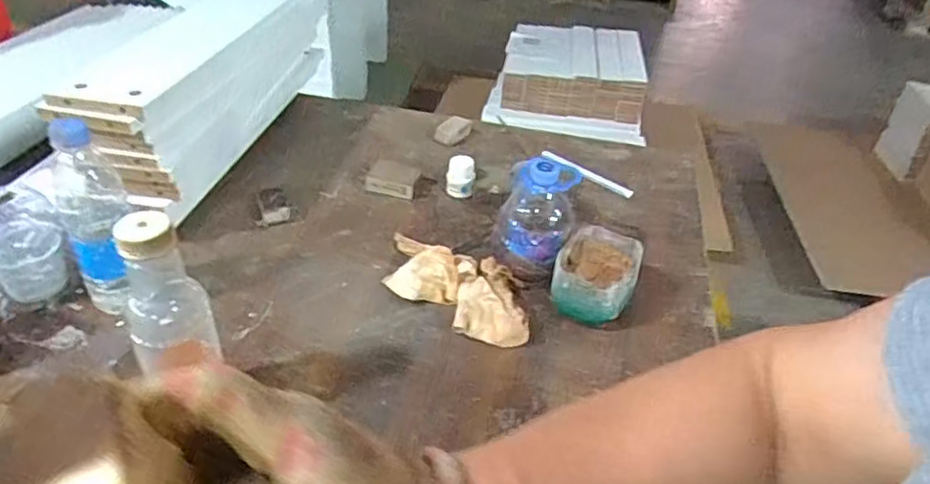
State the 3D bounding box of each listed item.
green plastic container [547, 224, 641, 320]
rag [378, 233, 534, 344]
[{"bbox_3d":[0.146,0.043,0.725,0.088,0.075,0.104,14,38,12],"label":"green plastic container"},{"bbox_3d":[-0.015,0.044,0.734,0.219,0.042,0.106,25,42,24],"label":"rag"}]

